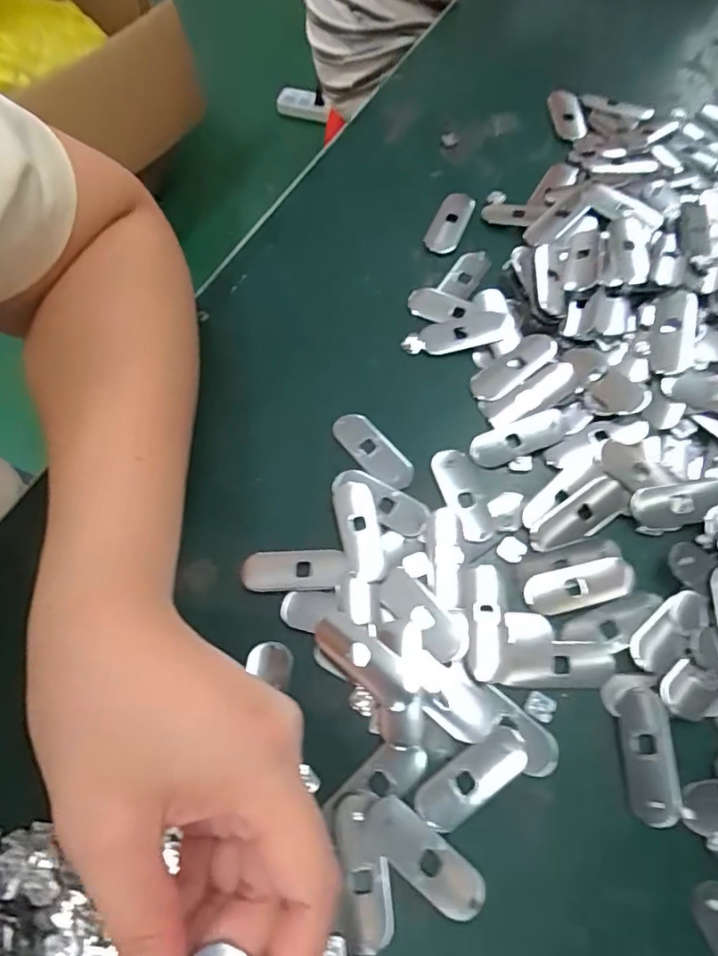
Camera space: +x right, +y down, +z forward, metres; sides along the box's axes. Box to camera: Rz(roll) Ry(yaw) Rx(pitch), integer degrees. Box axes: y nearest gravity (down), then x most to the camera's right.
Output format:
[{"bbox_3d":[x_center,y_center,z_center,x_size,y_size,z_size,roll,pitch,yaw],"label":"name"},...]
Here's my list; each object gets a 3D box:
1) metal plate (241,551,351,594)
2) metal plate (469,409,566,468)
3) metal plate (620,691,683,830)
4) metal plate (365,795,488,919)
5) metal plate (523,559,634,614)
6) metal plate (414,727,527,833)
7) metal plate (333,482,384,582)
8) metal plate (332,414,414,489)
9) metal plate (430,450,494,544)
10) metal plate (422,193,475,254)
[{"bbox_3d":[-0.030,0.043,0.259,0.049,0.004,0.018,-2,66,1],"label":"metal plate"},{"bbox_3d":[0.082,-0.019,0.283,0.050,0.004,0.018,-20,81,0],"label":"metal plate"},{"bbox_3d":[0.118,0.112,0.224,0.020,0.004,0.049,1,66,2],"label":"metal plate"},{"bbox_3d":[0.025,0.145,0.211,0.051,0.004,0.018,34,71,15],"label":"metal plate"},{"bbox_3d":[0.102,0.050,0.256,0.051,0.004,0.018,-12,66,-4],"label":"metal plate"},{"bbox_3d":[0.045,0.120,0.222,0.050,0.005,0.019,-35,70,-13],"label":"metal plate"},{"bbox_3d":[0.001,0.025,0.264,0.018,0.005,0.049,-13,66,-4],"label":"metal plate"},{"bbox_3d":[0.007,-0.015,0.285,0.019,0.004,0.051,-38,70,-14],"label":"metal plate"},{"bbox_3d":[0.052,0.008,0.274,0.020,0.004,0.048,-17,66,-6],"label":"metal plate"},{"bbox_3d":[0.056,-0.161,0.346,0.022,0.004,0.049,20,68,10],"label":"metal plate"}]

